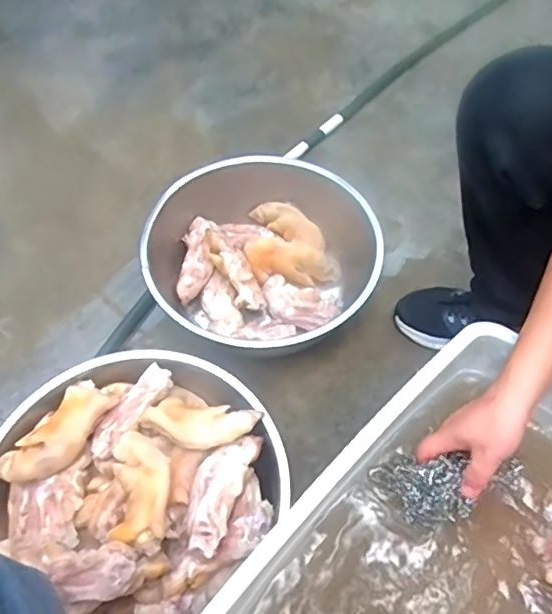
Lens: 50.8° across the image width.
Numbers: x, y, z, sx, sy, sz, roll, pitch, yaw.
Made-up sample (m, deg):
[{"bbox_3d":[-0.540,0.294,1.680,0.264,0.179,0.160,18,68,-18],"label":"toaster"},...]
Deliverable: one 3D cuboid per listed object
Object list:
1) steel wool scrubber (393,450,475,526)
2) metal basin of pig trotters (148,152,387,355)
[{"bbox_3d":[0.170,0.200,0.634,0.071,0.039,0.066,-7,57,-6],"label":"steel wool scrubber"},{"bbox_3d":[-0.017,-0.094,1.008,0.376,0.131,0.376,0,59,0],"label":"metal basin of pig trotters"}]

